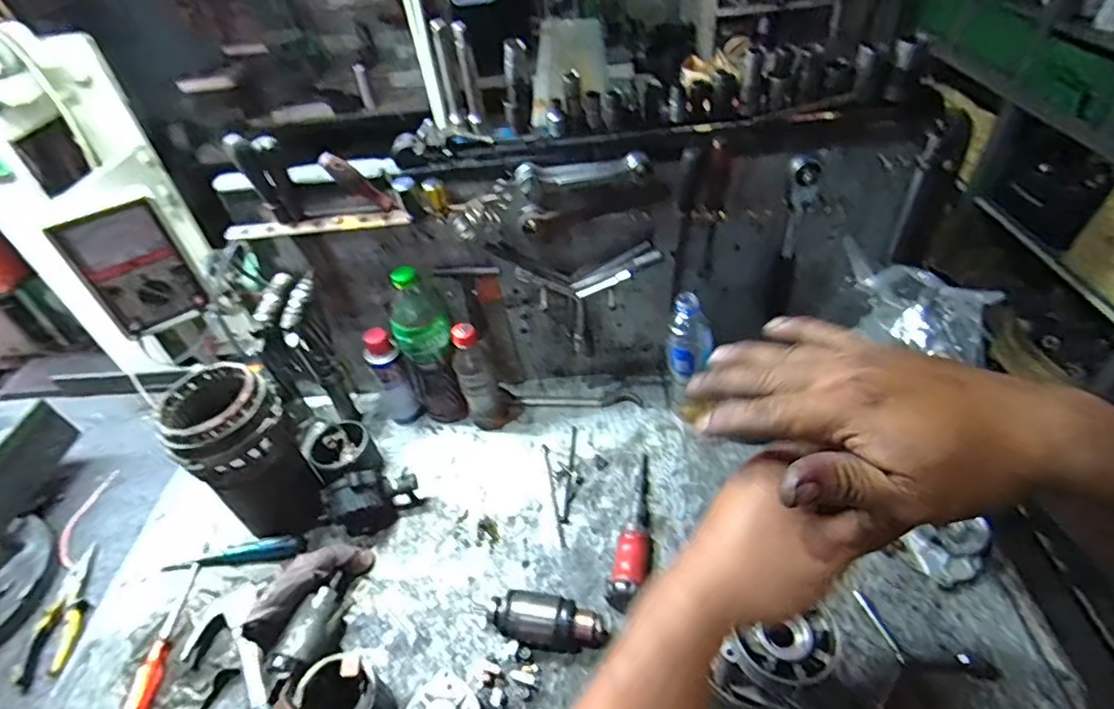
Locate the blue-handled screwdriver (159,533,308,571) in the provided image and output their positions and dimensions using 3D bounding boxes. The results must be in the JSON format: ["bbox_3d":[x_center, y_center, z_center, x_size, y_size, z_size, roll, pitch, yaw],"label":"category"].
[{"bbox_3d":[-0.445,0.277,0.795,0.195,0.023,0.034,-6,43,2],"label":"blue-handled screwdriver"}]

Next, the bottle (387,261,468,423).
[{"bbox_3d":[-0.190,-0.007,0.859,0.079,0.265,0.074,-16,43,-9],"label":"bottle"}]

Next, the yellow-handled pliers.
[{"bbox_3d":[-0.673,0.348,0.786,0.067,0.014,0.188,-19,44,-13],"label":"yellow-handled pliers"}]

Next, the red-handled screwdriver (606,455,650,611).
[{"bbox_3d":[0.105,0.214,0.748,0.051,0.050,0.234,5,44,12],"label":"red-handled screwdriver"}]

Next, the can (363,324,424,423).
[{"bbox_3d":[-0.254,0.036,0.894,0.059,0.165,0.044,-19,44,-13],"label":"can"}]

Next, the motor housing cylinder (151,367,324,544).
[{"bbox_3d":[-0.408,0.130,0.767,0.128,0.210,0.130,-35,49,-27],"label":"motor housing cylinder"}]

